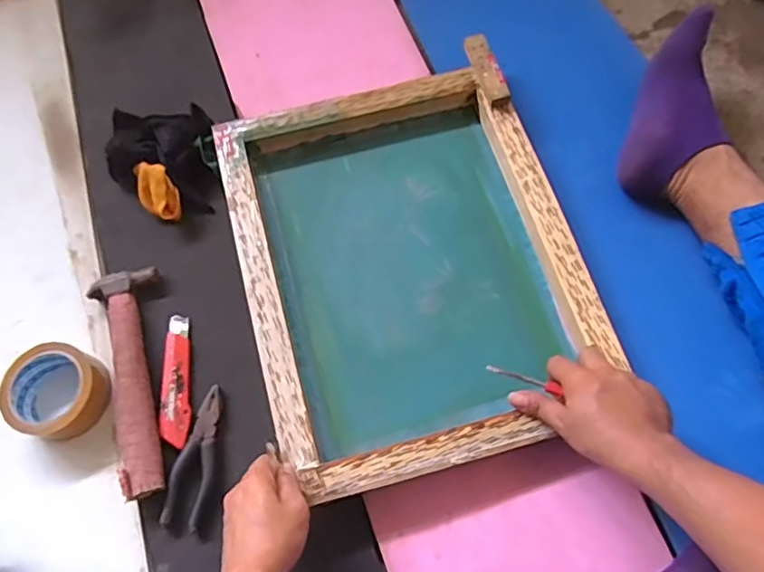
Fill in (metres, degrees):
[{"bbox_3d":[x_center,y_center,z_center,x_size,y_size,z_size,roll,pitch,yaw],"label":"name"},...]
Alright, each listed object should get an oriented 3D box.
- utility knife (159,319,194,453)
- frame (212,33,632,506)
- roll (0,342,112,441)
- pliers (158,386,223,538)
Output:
[{"bbox_3d":[-0.234,0.105,0.670,0.032,0.009,0.150,-7,67,0],"label":"utility knife"},{"bbox_3d":[0.027,-0.035,0.680,0.365,0.066,0.462,-15,69,-8],"label":"frame"},{"bbox_3d":[-0.365,0.115,0.653,0.099,0.054,0.098,-1,68,3],"label":"roll"},{"bbox_3d":[-0.200,0.182,0.634,0.039,0.011,0.146,8,68,6],"label":"pliers"}]

